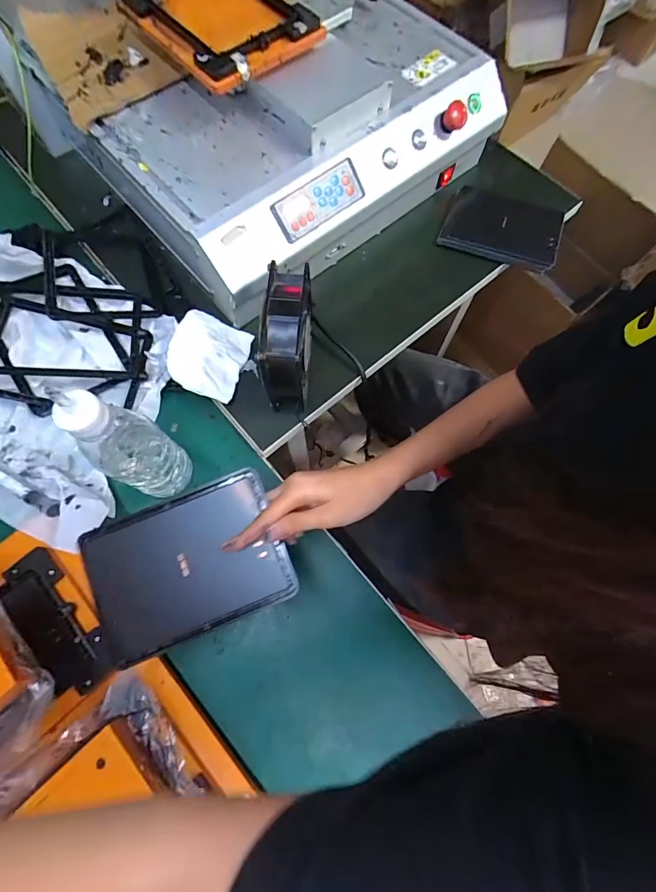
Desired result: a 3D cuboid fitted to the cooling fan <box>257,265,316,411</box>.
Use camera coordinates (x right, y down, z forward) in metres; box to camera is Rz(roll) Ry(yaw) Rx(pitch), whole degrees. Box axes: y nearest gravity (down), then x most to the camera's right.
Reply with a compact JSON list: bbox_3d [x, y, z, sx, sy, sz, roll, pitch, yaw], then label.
[{"bbox_3d":[-0.044,-0.119,0.430,0.048,0.108,0.123,3,72,1],"label":"cooling fan"}]

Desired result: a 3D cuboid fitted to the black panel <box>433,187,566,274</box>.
[{"bbox_3d":[0.246,-0.309,0.551,0.154,0.021,0.116,22,73,7],"label":"black panel"}]

